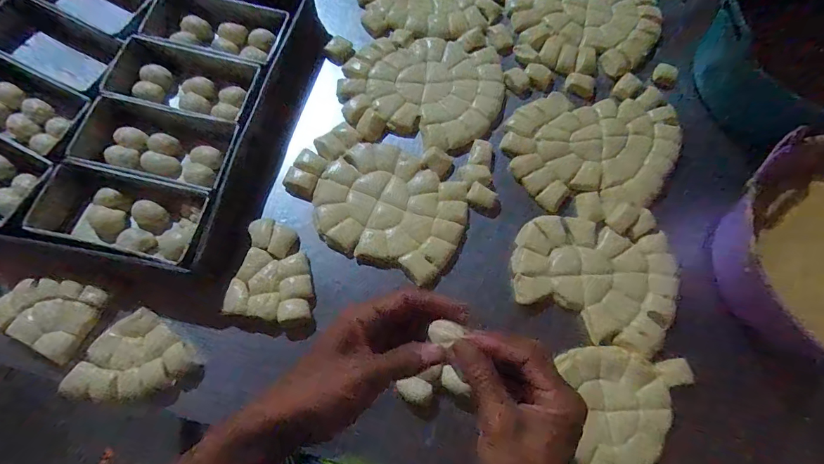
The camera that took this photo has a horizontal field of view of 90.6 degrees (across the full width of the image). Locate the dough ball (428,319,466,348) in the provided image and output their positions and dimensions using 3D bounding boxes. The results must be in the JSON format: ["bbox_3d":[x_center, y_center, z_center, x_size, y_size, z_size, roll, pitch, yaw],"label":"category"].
[{"bbox_3d":[0.026,0.078,0.313,0.024,0.012,0.019,18,73,4],"label":"dough ball"}]

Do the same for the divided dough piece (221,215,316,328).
[{"bbox_3d":[-0.166,0.049,0.512,0.100,0.014,0.122,11,73,2],"label":"divided dough piece"}]

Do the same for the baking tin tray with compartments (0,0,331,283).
[{"bbox_3d":[-0.404,-0.207,0.586,0.478,0.076,0.484,15,73,3],"label":"baking tin tray with compartments"}]

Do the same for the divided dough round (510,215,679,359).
[{"bbox_3d":[0.237,0.060,0.534,0.205,0.014,0.154,15,73,3],"label":"divided dough round"}]

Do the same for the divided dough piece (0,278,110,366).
[{"bbox_3d":[-0.436,0.093,0.490,0.103,0.018,0.088,27,74,7],"label":"divided dough piece"}]

